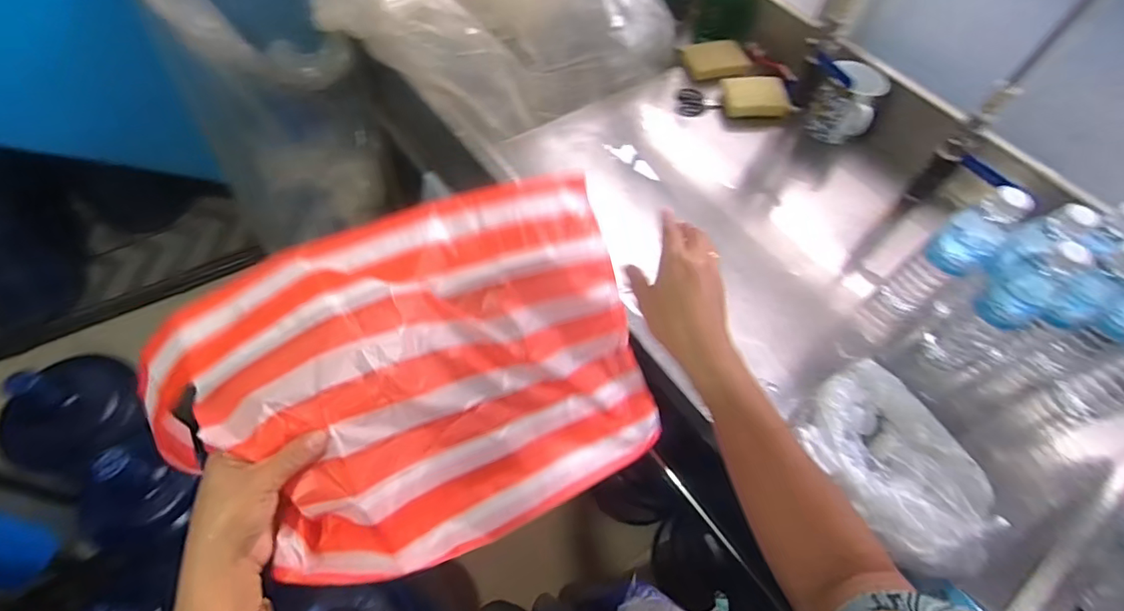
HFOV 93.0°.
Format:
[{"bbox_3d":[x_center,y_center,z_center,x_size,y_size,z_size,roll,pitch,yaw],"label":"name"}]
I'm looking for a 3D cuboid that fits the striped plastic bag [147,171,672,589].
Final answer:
[{"bbox_3d":[-0.116,0.071,0.553,0.451,0.159,0.338,-28,96,-37],"label":"striped plastic bag"}]

